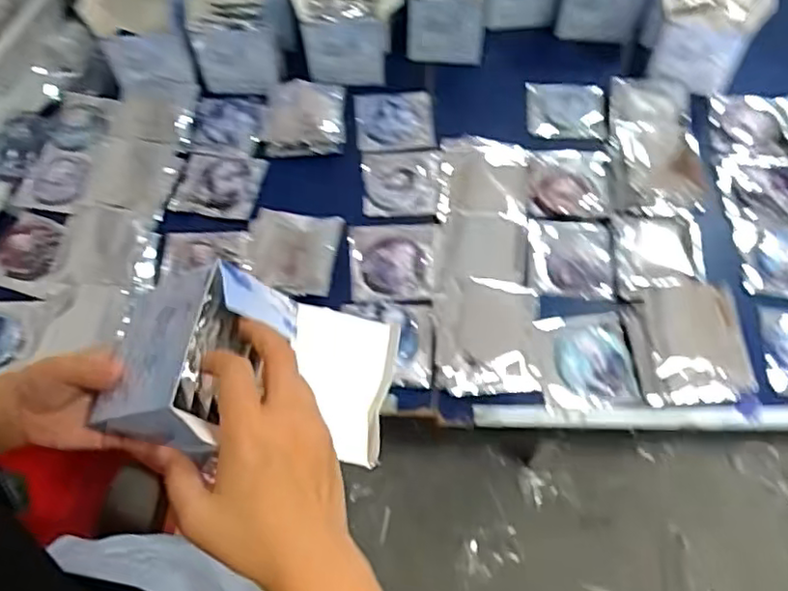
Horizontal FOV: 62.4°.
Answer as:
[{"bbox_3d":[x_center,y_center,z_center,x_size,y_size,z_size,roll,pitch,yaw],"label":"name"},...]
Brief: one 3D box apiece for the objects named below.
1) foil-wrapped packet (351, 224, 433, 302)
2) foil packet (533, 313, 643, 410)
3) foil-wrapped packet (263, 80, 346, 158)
[{"bbox_3d":[-0.004,-0.038,0.726,0.092,0.016,0.101,0,59,2],"label":"foil-wrapped packet"},{"bbox_3d":[0.195,0.063,0.658,0.093,0.015,0.105,-2,59,1],"label":"foil packet"},{"bbox_3d":[-0.116,-0.227,0.844,0.104,0.035,0.113,-3,59,0],"label":"foil-wrapped packet"}]

